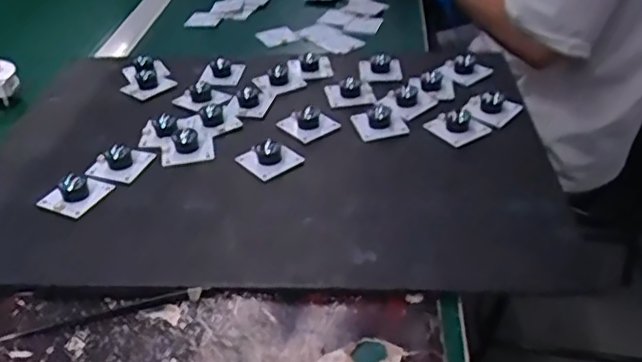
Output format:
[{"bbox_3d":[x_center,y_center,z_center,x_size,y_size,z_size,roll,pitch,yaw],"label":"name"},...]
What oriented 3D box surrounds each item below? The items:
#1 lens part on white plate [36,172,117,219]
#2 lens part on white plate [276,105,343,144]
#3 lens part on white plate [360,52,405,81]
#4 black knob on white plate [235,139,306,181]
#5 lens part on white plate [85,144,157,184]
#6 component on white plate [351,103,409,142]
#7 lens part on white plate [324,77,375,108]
[{"bbox_3d":[-0.195,0.006,0.493,0.038,0.023,0.045,16,40,23],"label":"lens part on white plate"},{"bbox_3d":[-0.011,-0.059,0.567,0.043,0.023,0.038,-26,42,-29],"label":"lens part on white plate"},{"bbox_3d":[0.063,-0.119,0.650,0.044,0.018,0.039,2,36,6],"label":"lens part on white plate"},{"bbox_3d":[-0.043,-0.023,0.523,0.045,0.019,0.035,-24,41,-27],"label":"black knob on white plate"},{"bbox_3d":[-0.171,-0.020,0.525,0.044,0.024,0.043,8,37,14],"label":"lens part on white plate"},{"bbox_3d":[0.053,-0.055,0.565,0.038,0.014,0.043,-14,37,-15],"label":"component on white plate"},{"bbox_3d":[0.029,-0.090,0.610,0.045,0.015,0.040,-4,36,-3],"label":"lens part on white plate"}]

